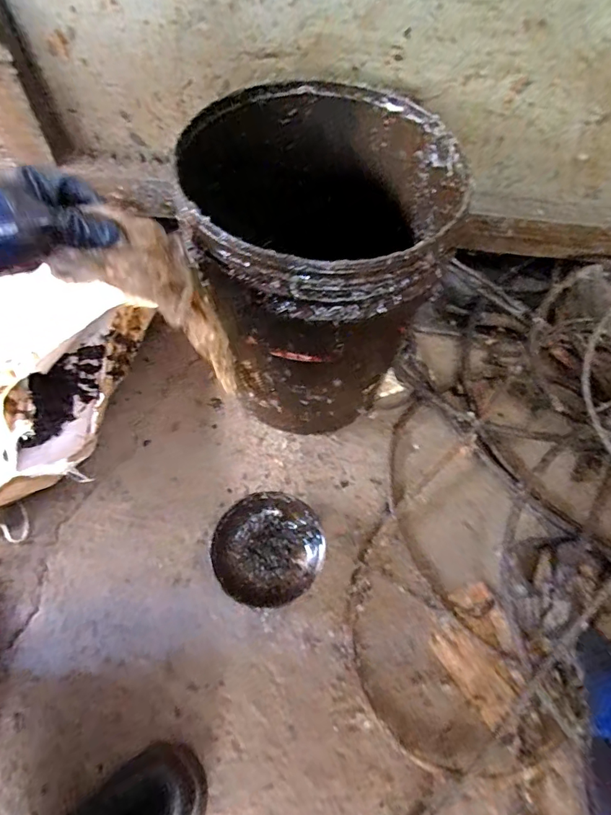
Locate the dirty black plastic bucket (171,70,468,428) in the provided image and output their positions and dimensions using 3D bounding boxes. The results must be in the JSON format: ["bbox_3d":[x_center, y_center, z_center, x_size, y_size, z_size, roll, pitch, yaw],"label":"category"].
[{"bbox_3d":[0.015,-0.165,0.593,0.280,0.330,0.288,2,64,-3],"label":"dirty black plastic bucket"}]

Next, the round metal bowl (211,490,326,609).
[{"bbox_3d":[-0.049,0.191,0.602,0.141,0.054,0.136,1,61,-2],"label":"round metal bowl"}]

